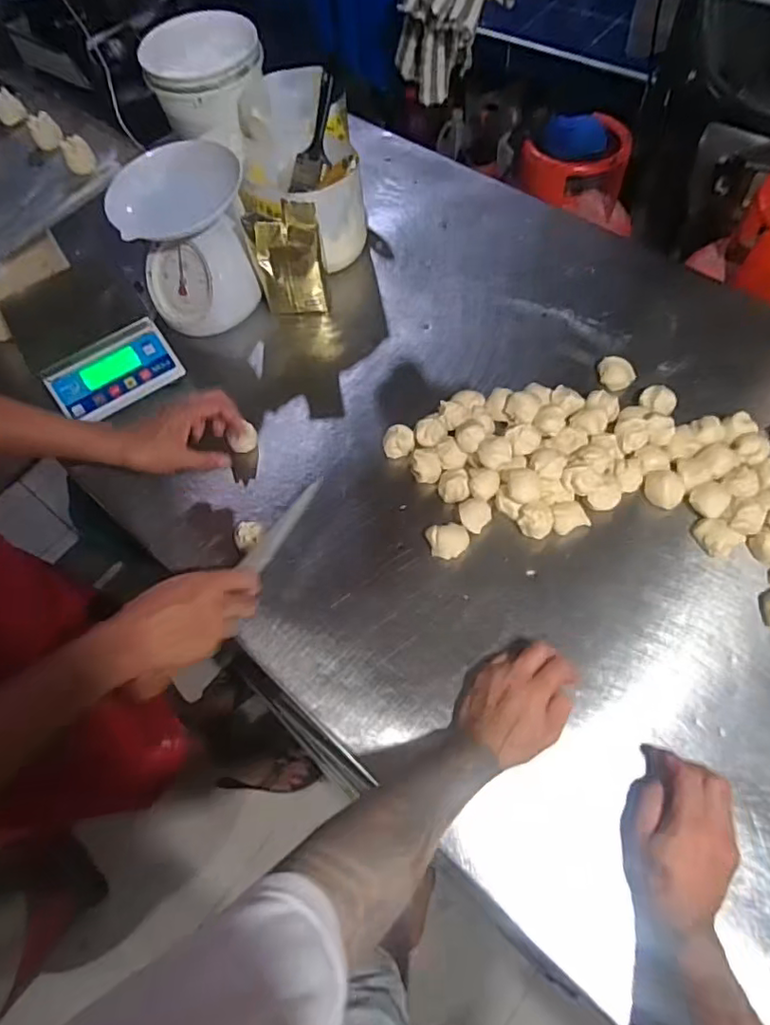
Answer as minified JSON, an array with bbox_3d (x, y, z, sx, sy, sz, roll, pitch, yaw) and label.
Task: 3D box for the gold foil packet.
[{"bbox_3d":[-0.138,-0.368,0.835,0.099,0.158,0.042,-17,63,-3],"label":"gold foil packet"}]

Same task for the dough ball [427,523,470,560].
[{"bbox_3d":[0.079,0.037,0.702,0.048,0.028,0.041,-20,63,-5],"label":"dough ball"}]

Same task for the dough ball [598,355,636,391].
[{"bbox_3d":[0.320,-0.195,0.783,0.048,0.032,0.044,-2,63,4],"label":"dough ball"}]

